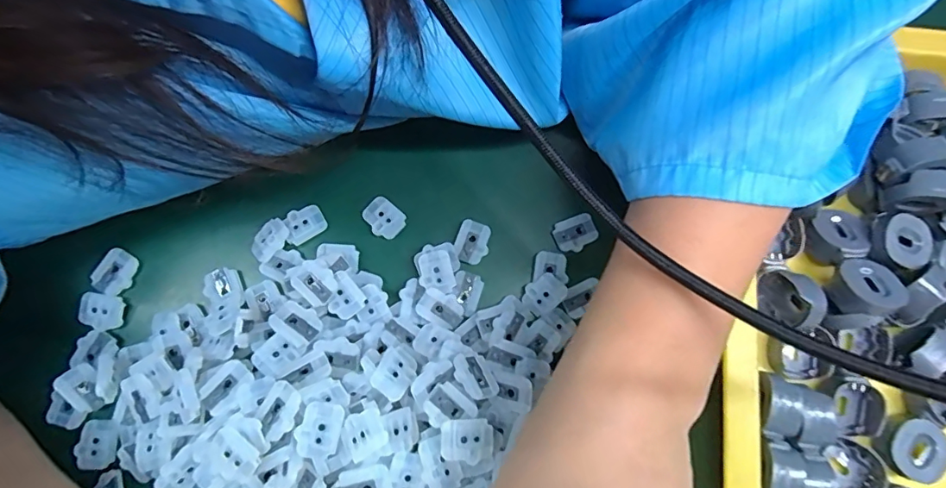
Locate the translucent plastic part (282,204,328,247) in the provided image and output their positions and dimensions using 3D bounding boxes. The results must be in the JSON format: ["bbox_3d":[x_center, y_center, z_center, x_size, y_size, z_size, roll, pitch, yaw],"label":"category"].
[{"bbox_3d":[-0.087,-0.011,0.247,0.020,0.004,0.017,-30,82,-7],"label":"translucent plastic part"}]

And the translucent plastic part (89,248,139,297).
[{"bbox_3d":[-0.179,0.014,0.240,0.016,0.004,0.022,32,80,4],"label":"translucent plastic part"}]

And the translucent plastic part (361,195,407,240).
[{"bbox_3d":[-0.047,-0.014,0.251,0.023,0.005,0.017,43,81,6],"label":"translucent plastic part"}]

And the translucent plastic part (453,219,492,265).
[{"bbox_3d":[0.000,-0.001,0.247,0.016,0.004,0.022,17,80,2],"label":"translucent plastic part"}]

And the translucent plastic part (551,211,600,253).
[{"bbox_3d":[0.054,-0.006,0.252,0.021,0.004,0.017,-21,81,-5],"label":"translucent plastic part"}]

